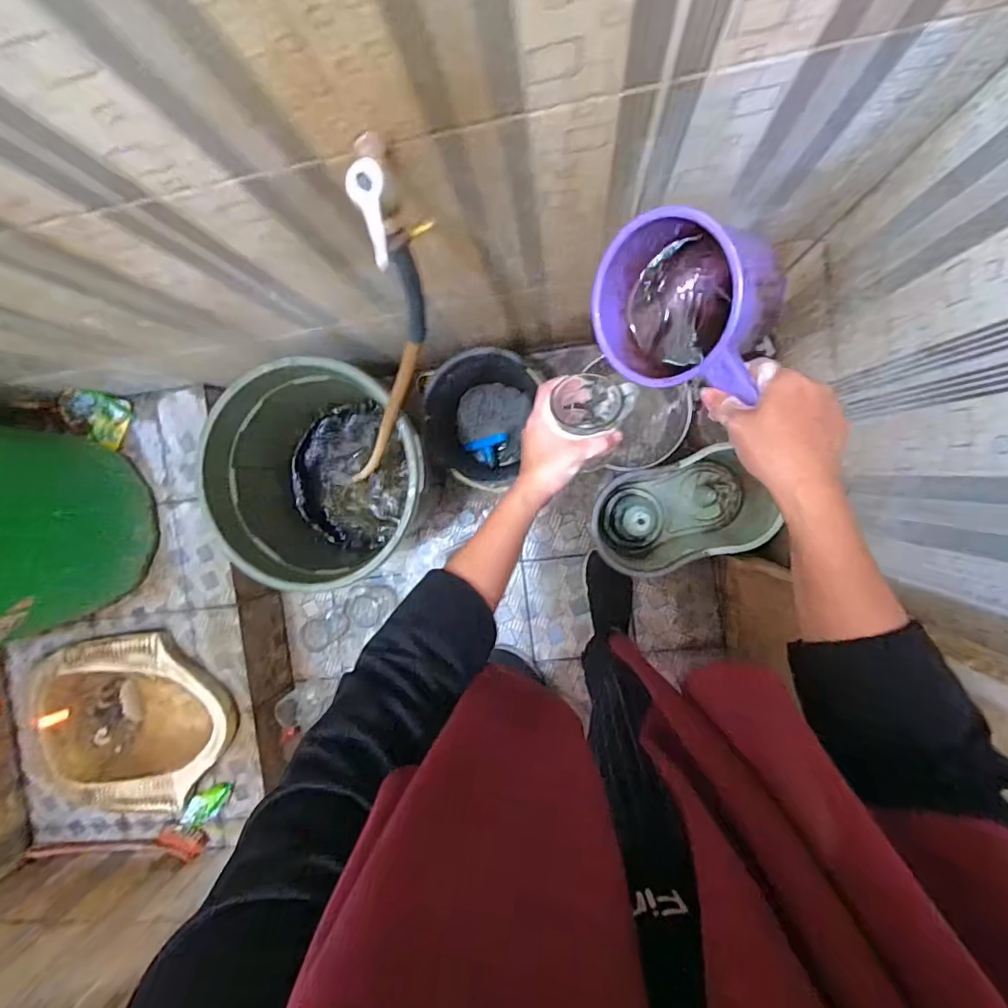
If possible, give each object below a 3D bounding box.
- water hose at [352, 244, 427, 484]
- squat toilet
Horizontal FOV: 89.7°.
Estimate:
[{"bbox_3d":[-0.194,-0.148,0.800,0.060,0.772,0.043,-35,88,-25],"label":"water hose"},{"bbox_3d":[-0.829,0.502,1.179,0.447,0.156,0.386,3,93,7],"label":"squat toilet"}]

